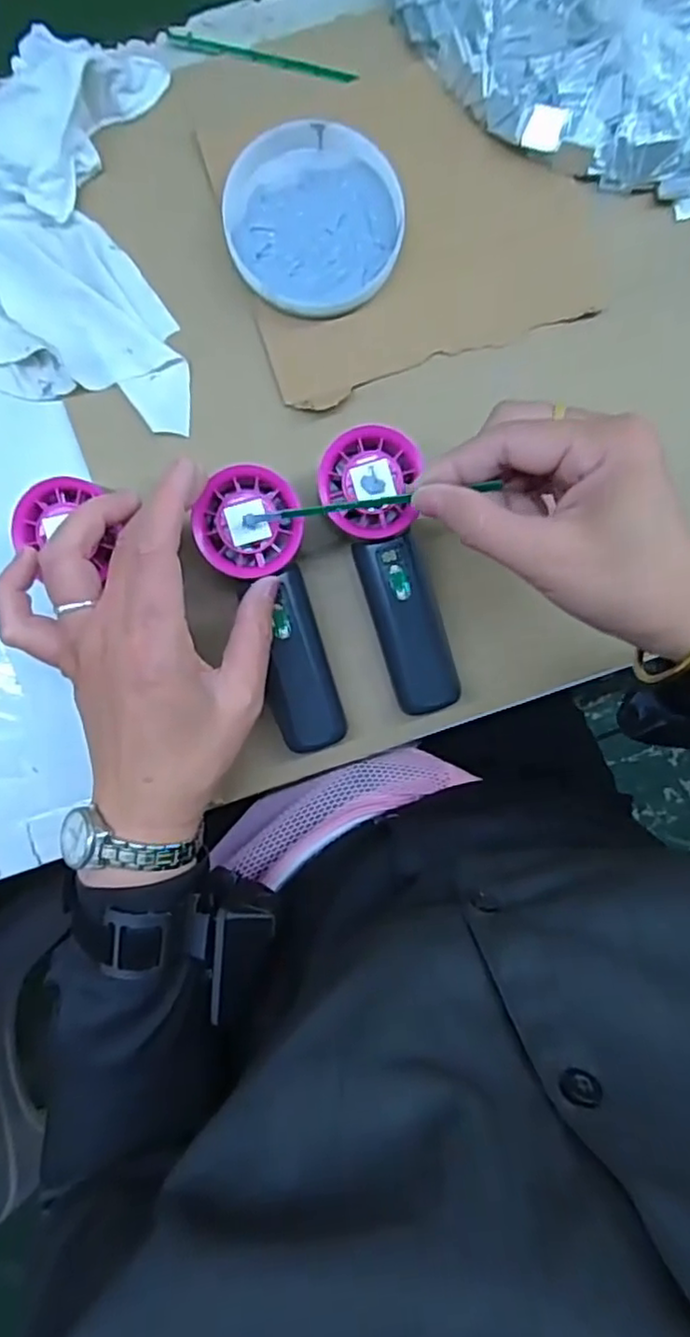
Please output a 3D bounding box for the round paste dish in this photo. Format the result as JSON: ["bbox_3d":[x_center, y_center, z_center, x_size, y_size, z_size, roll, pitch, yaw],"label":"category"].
[{"bbox_3d":[-0.017,-0.256,0.377,0.097,0.020,0.101,0,92,-2],"label":"round paste dish"}]

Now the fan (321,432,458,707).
[{"bbox_3d":[0.023,-0.051,0.367,0.052,0.057,0.151,-13,93,-2],"label":"fan"}]

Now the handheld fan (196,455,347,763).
[{"bbox_3d":[-0.038,-0.030,0.355,0.051,0.025,0.154,-16,104,-2],"label":"handheld fan"}]

